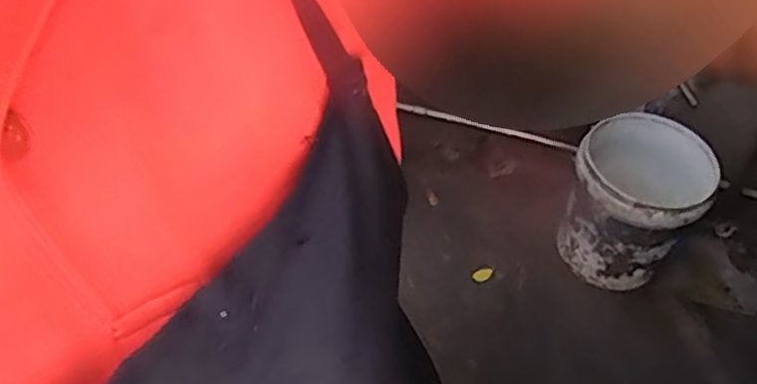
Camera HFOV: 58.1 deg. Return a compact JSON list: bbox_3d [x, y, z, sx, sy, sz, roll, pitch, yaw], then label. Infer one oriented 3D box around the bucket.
[{"bbox_3d":[0.624,0.051,1.704,0.290,0.420,0.309,3,47,-3],"label":"bucket"}]

